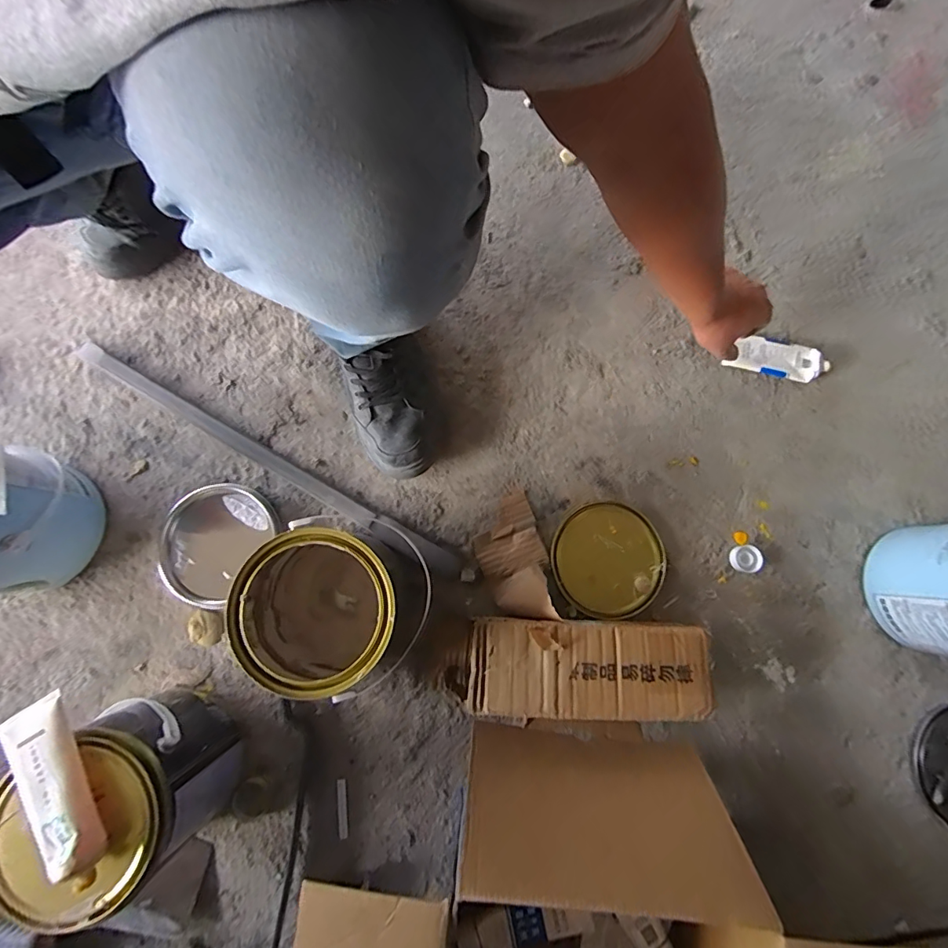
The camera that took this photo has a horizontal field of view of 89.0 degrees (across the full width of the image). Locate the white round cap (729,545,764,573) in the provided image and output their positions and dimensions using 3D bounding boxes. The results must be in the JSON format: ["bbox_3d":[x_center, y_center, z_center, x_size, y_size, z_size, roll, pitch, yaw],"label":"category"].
[{"bbox_3d":[0.347,0.109,0.617,0.036,0.015,0.034,0,78,0],"label":"white round cap"}]

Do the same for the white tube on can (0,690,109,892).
[{"bbox_3d":[-0.347,0.263,0.396,0.042,0.031,0.146,-31,81,-6],"label":"white tube on can"}]

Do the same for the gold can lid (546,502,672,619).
[{"bbox_3d":[0.169,0.108,0.612,0.140,0.016,0.136,0,78,0],"label":"gold can lid"}]

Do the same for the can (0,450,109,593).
[{"bbox_3d":[-0.529,0.061,0.530,0.146,0.169,0.131,-43,81,-8],"label":"can"}]

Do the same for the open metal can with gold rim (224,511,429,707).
[{"bbox_3d":[-0.147,0.141,0.523,0.170,0.173,0.168,0,78,0],"label":"open metal can with gold rim"}]

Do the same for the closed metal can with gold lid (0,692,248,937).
[{"bbox_3d":[-0.332,0.307,0.477,0.144,0.192,0.144,0,79,-1],"label":"closed metal can with gold lid"}]

